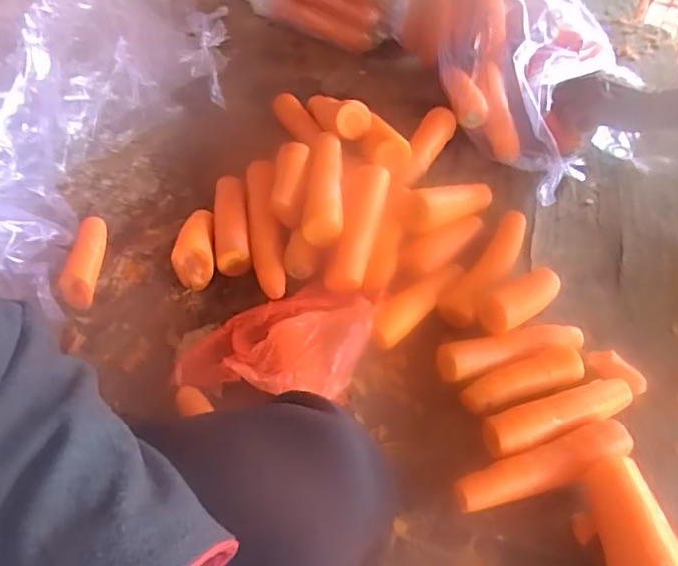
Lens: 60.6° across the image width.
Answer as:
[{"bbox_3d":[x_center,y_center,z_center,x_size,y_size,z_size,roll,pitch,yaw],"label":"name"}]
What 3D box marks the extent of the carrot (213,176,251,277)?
[{"bbox_3d":[-0.127,-0.067,0.689,0.039,0.040,0.147,-6,49,-7],"label":"carrot"}]

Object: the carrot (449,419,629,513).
[{"bbox_3d":[0.179,0.163,0.503,0.163,0.041,0.036,-15,51,-14],"label":"carrot"}]

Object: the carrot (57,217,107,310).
[{"bbox_3d":[-0.281,-0.031,0.652,0.031,0.038,0.117,-1,49,-2],"label":"carrot"}]

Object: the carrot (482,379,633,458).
[{"bbox_3d":[0.204,0.127,0.539,0.152,0.031,0.040,-13,50,-13],"label":"carrot"}]

